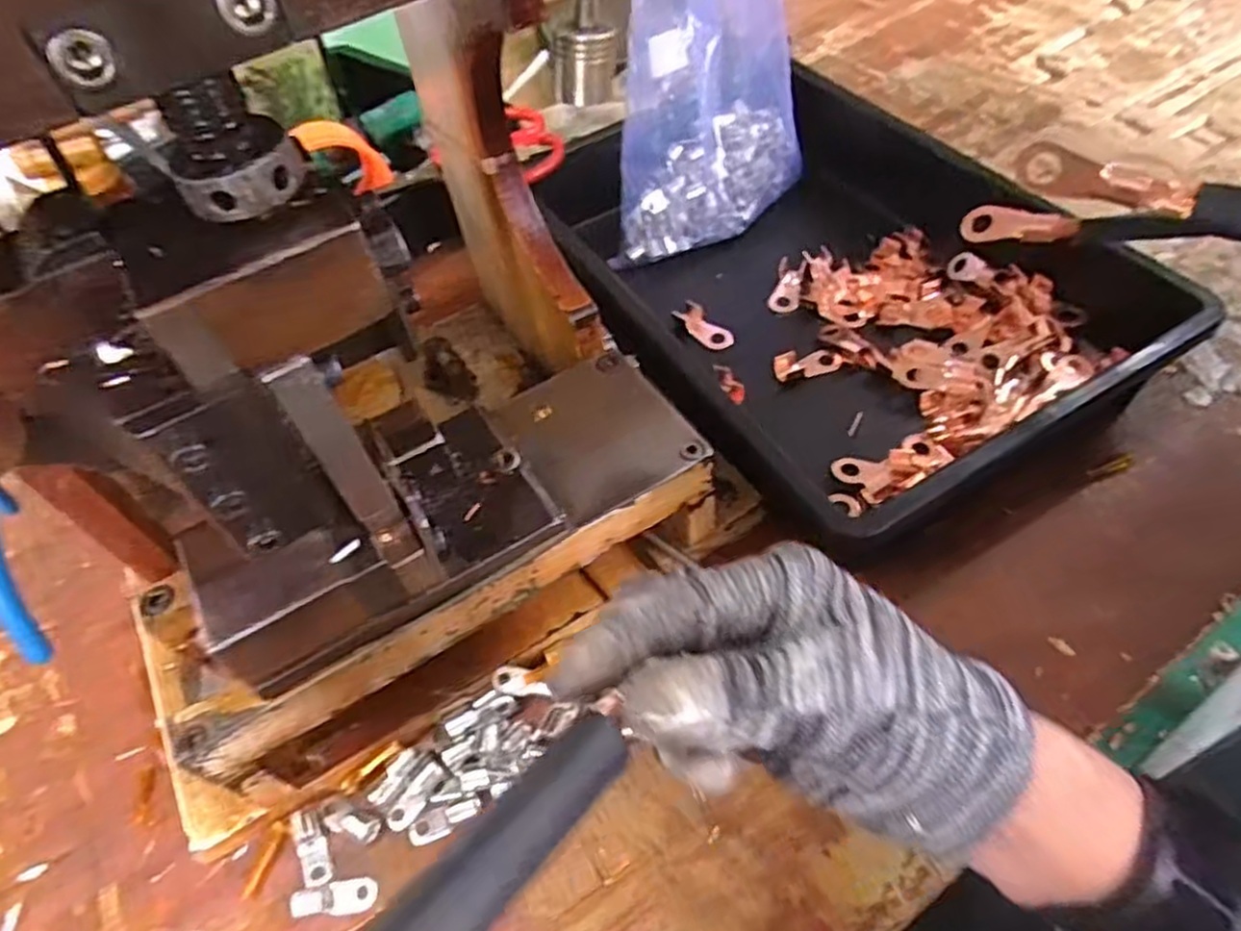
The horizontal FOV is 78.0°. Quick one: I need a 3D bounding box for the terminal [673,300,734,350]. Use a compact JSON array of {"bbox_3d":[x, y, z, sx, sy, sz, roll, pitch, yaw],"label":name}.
[{"bbox_3d":[0.054,-0.089,0.493,0.019,0.009,0.043,-36,56,-20],"label":"terminal"}]

